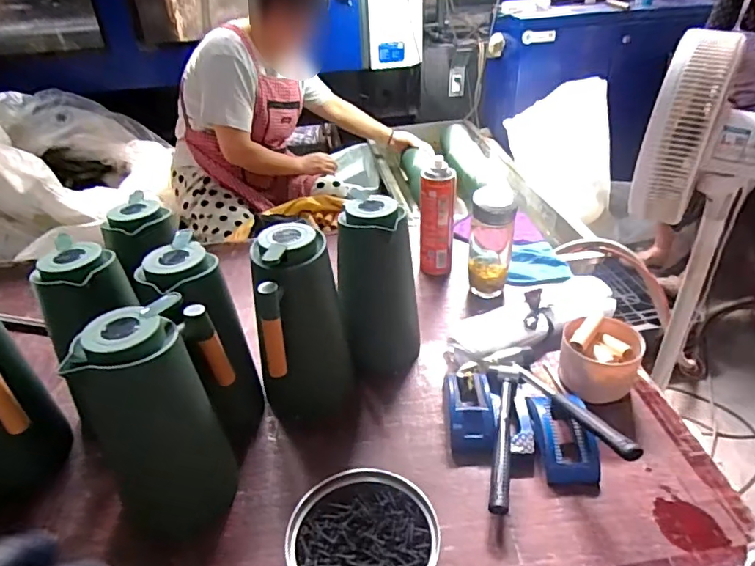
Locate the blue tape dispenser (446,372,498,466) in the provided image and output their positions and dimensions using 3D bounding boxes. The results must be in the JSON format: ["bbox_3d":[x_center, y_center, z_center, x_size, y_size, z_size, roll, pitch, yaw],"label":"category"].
[{"bbox_3d":[0.126,0.173,0.706,0.065,0.047,0.141,0,34,3],"label":"blue tape dispenser"}]

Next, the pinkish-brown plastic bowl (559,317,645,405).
[{"bbox_3d":[0.314,0.111,0.739,0.101,0.094,0.100,-1,34,1],"label":"pinkish-brown plastic bowl"}]

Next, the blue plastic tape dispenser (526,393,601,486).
[{"bbox_3d":[0.234,0.188,0.656,0.065,0.058,0.119,-2,34,1],"label":"blue plastic tape dispenser"}]

